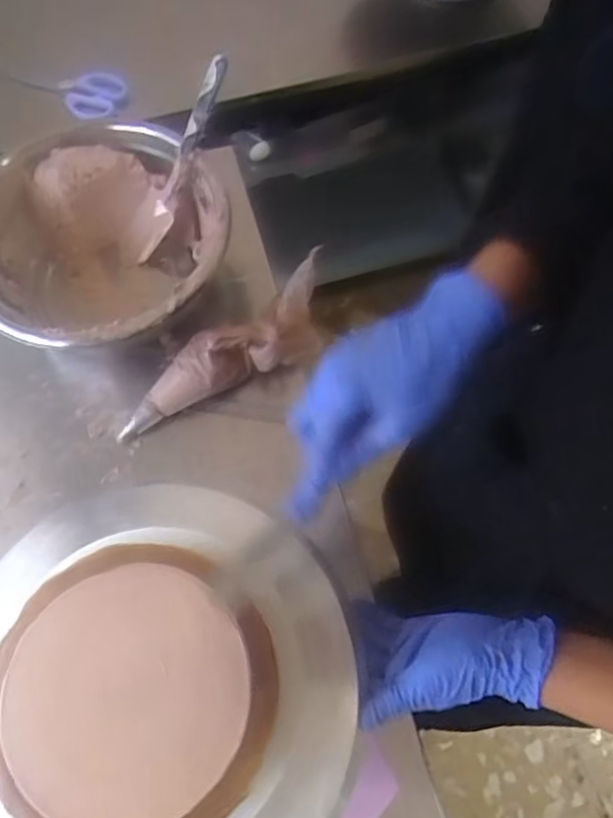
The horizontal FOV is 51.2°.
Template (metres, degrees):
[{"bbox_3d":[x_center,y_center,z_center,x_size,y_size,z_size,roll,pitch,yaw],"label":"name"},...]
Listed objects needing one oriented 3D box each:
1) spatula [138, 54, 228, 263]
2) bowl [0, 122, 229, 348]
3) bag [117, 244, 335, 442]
[{"bbox_3d":[-0.137,-0.258,0.685,0.038,0.238,0.020,47,36,18],"label":"spatula"},{"bbox_3d":[-0.212,-0.160,0.685,0.256,0.115,0.250,0,67,1],"label":"bowl"},{"bbox_3d":[-0.084,-0.057,0.652,0.238,0.092,0.066,-26,69,-10],"label":"bag"}]

